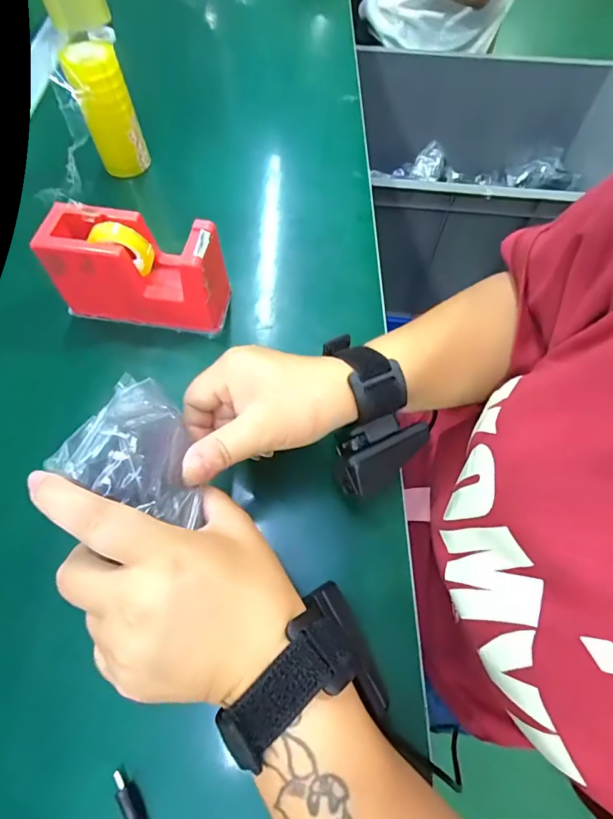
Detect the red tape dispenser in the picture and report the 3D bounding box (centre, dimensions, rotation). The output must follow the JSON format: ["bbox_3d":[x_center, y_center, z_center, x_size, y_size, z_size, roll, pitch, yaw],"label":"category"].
[{"bbox_3d":[-0.129,-0.107,0.340,0.134,0.088,0.055,7,63,6],"label":"red tape dispenser"}]

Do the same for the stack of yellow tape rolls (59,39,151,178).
[{"bbox_3d":[-0.194,-0.291,0.424,0.050,0.104,0.050,-22,64,-8],"label":"stack of yellow tape rolls"}]

